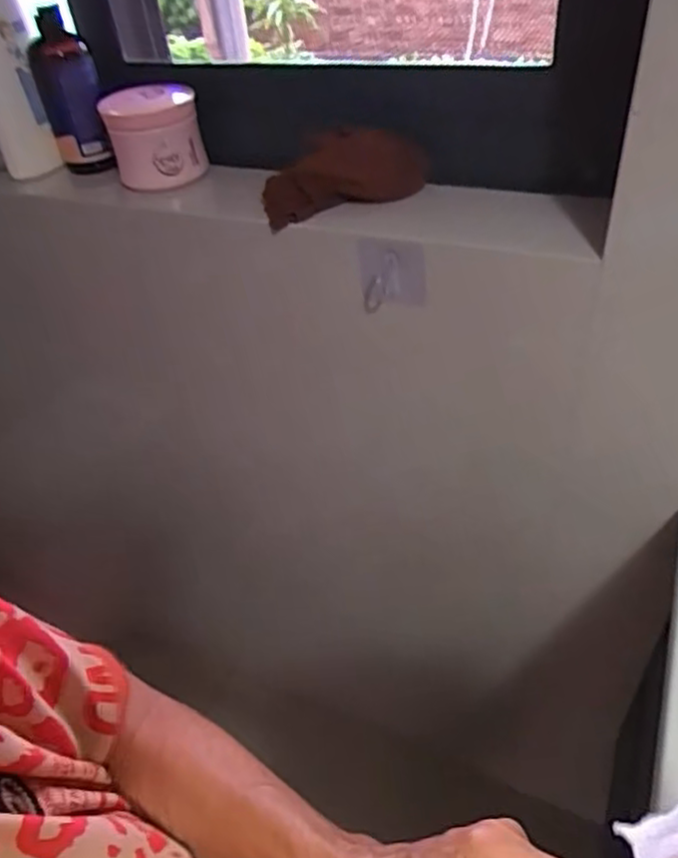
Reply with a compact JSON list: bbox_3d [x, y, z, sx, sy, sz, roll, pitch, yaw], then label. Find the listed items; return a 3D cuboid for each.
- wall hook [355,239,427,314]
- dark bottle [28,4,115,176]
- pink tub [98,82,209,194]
[{"bbox_3d":[0.050,-0.141,0.617,0.066,0.072,0.016,10,44,18],"label":"wall hook"},{"bbox_3d":[-0.304,-0.378,0.748,0.063,0.156,0.079,-21,43,-16],"label":"dark bottle"},{"bbox_3d":[-0.203,-0.322,0.726,0.098,0.085,0.087,-16,42,-11],"label":"pink tub"}]

